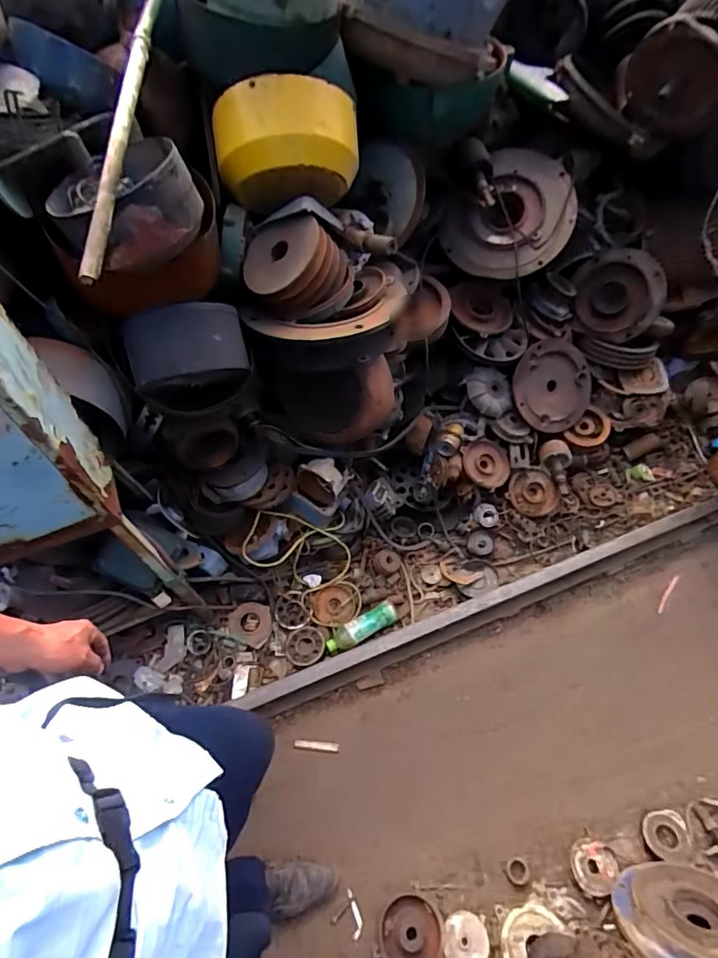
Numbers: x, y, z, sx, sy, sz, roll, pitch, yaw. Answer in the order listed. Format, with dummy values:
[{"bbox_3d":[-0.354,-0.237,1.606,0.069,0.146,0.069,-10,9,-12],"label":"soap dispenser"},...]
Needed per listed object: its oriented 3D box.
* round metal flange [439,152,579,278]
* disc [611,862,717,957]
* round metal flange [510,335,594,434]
[{"bbox_3d":[0.457,-0.776,1.446,0.336,0.107,0.395,37,101,3],"label":"round metal flange"},{"bbox_3d":[0.667,0.875,0.962,0.285,0.260,0.043,-6,95,14],"label":"disc"},{"bbox_3d":[0.633,-0.307,1.615,0.281,0.028,0.293,-2,98,-12],"label":"round metal flange"}]

